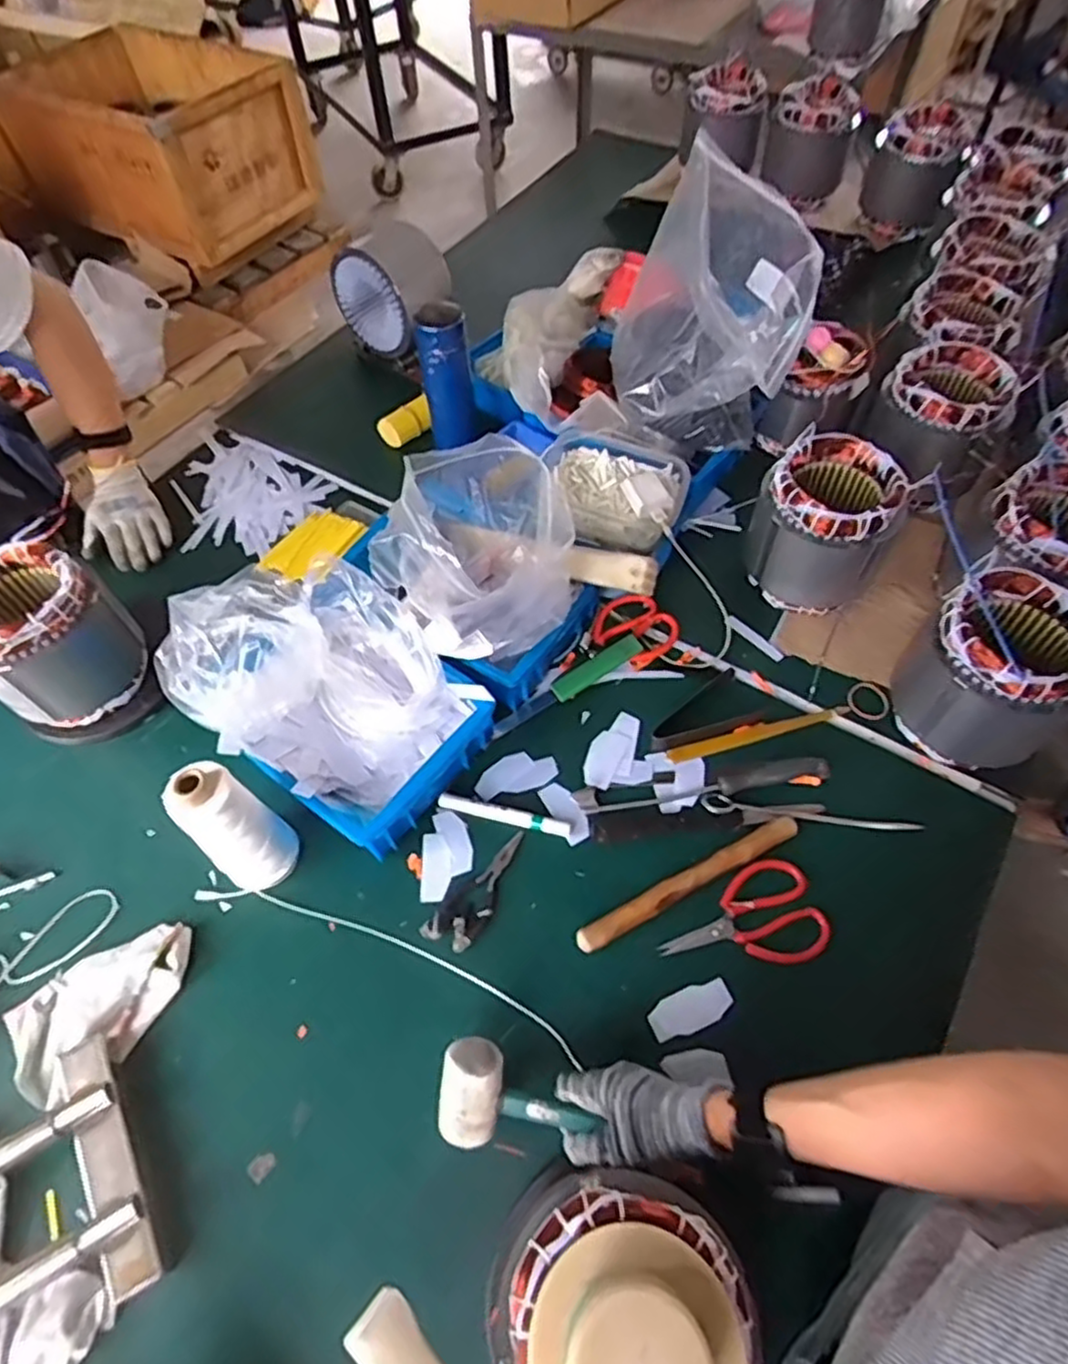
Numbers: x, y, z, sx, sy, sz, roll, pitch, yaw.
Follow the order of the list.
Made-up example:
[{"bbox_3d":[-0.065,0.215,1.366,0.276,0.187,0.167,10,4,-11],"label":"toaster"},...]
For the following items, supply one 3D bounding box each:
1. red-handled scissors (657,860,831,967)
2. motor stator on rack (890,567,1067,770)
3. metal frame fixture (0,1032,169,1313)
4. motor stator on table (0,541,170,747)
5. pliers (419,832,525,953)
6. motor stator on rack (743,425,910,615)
[{"bbox_3d":[0.199,0.232,0.689,0.158,0.017,0.092,-16,58,-8],"label":"red-handled scissors"},{"bbox_3d":[0.463,-0.006,0.738,0.134,0.166,0.132,-1,57,1],"label":"motor stator on rack"},{"bbox_3d":[-0.403,0.414,0.562,0.174,0.042,0.188,-27,60,-15],"label":"metal frame fixture"},{"bbox_3d":[-0.527,-0.040,0.801,0.141,0.175,0.135,-16,58,-8],"label":"motor stator on table"},{"bbox_3d":[-0.053,0.205,0.715,0.049,0.010,0.129,31,63,20],"label":"pliers"},{"bbox_3d":[0.335,-0.182,0.846,0.142,0.158,0.142,-1,57,1],"label":"motor stator on rack"}]

